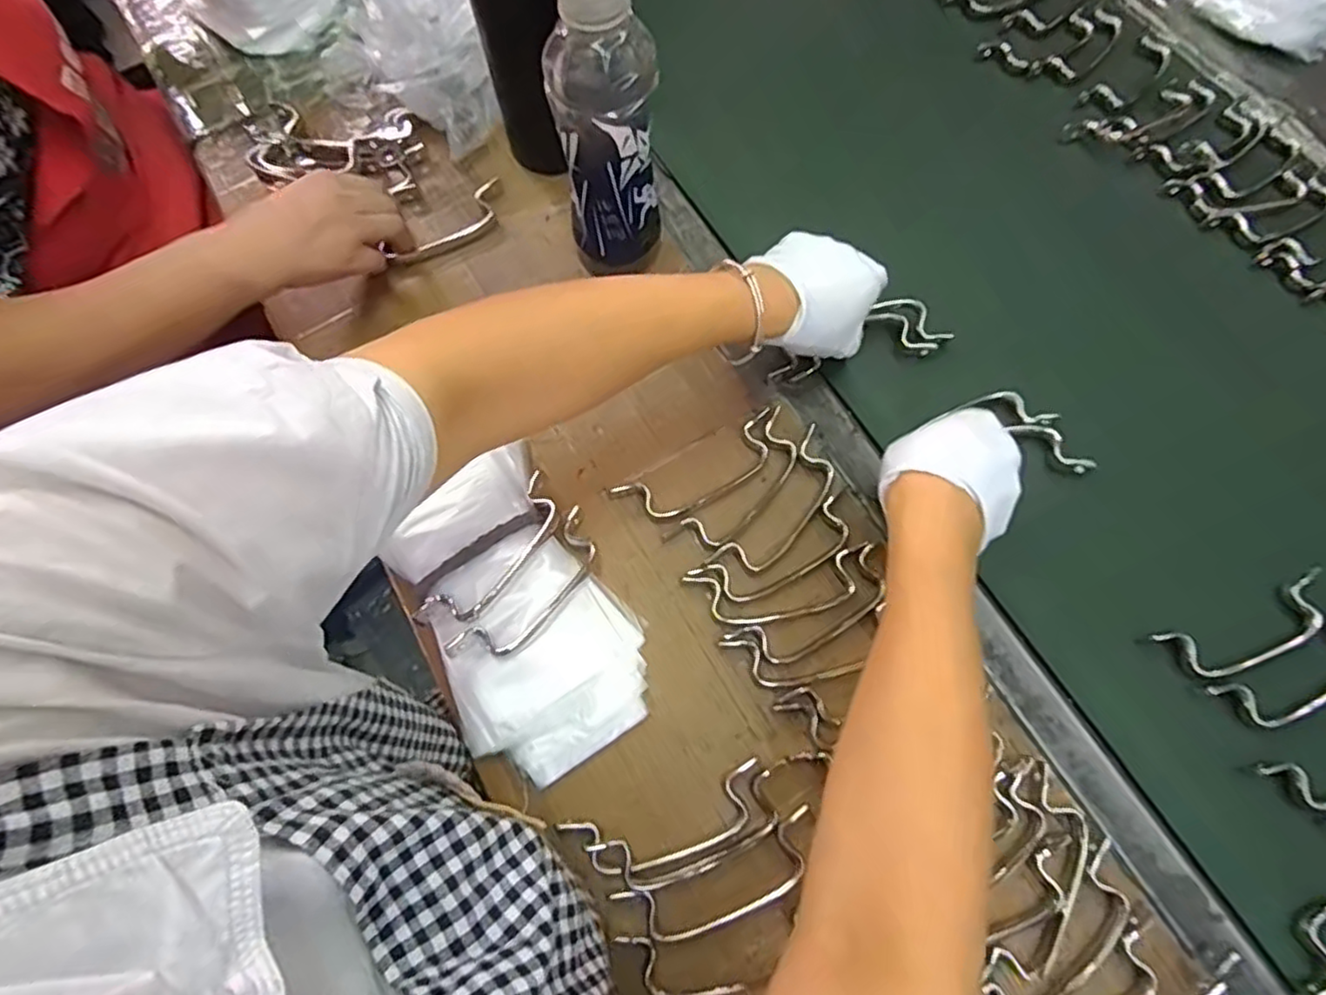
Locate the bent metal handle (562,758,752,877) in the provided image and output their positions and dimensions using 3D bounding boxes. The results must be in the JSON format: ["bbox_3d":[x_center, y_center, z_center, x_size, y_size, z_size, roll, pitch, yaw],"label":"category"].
[{"bbox_3d":[0.003,0.200,0.412,0.125,0.019,0.040,-17,72,-5],"label":"bent metal handle"}]

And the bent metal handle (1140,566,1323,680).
[{"bbox_3d":[0.386,0.089,0.448,0.129,0.011,0.040,-20,72,-6],"label":"bent metal handle"}]

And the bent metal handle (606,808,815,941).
[{"bbox_3d":[0.035,0.230,0.402,0.127,0.008,0.040,-22,73,-6],"label":"bent metal handle"}]

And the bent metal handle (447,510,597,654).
[{"bbox_3d":[-0.086,0.062,0.451,0.039,0.012,0.126,36,76,12],"label":"bent metal handle"}]

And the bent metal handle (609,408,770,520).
[{"bbox_3d":[0.028,-0.017,0.494,0.129,0.009,0.042,-26,73,-8],"label":"bent metal handle"}]

